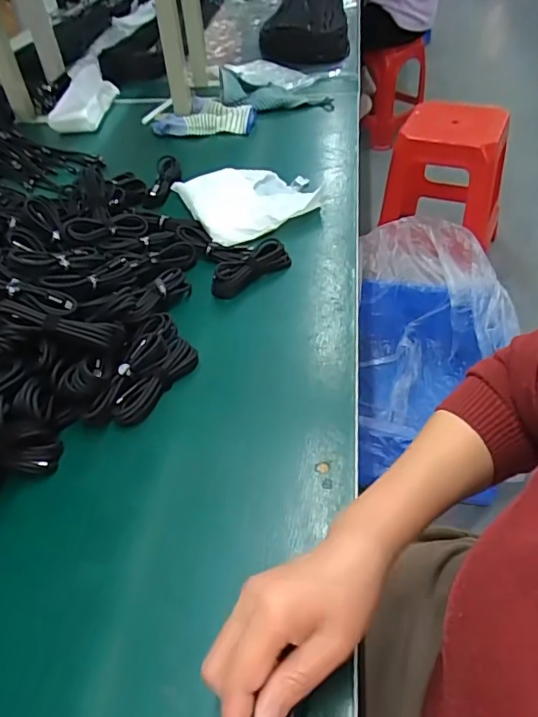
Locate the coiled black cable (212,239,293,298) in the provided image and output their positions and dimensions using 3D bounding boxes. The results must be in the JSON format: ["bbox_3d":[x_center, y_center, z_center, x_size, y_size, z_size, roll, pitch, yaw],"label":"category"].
[{"bbox_3d":[-0.021,-0.112,0.628,0.037,0.033,0.110,33,57,31],"label":"coiled black cable"}]

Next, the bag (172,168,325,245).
[{"bbox_3d":[-0.024,-0.235,0.757,0.188,0.033,0.173,-23,48,-16],"label":"bag"}]

